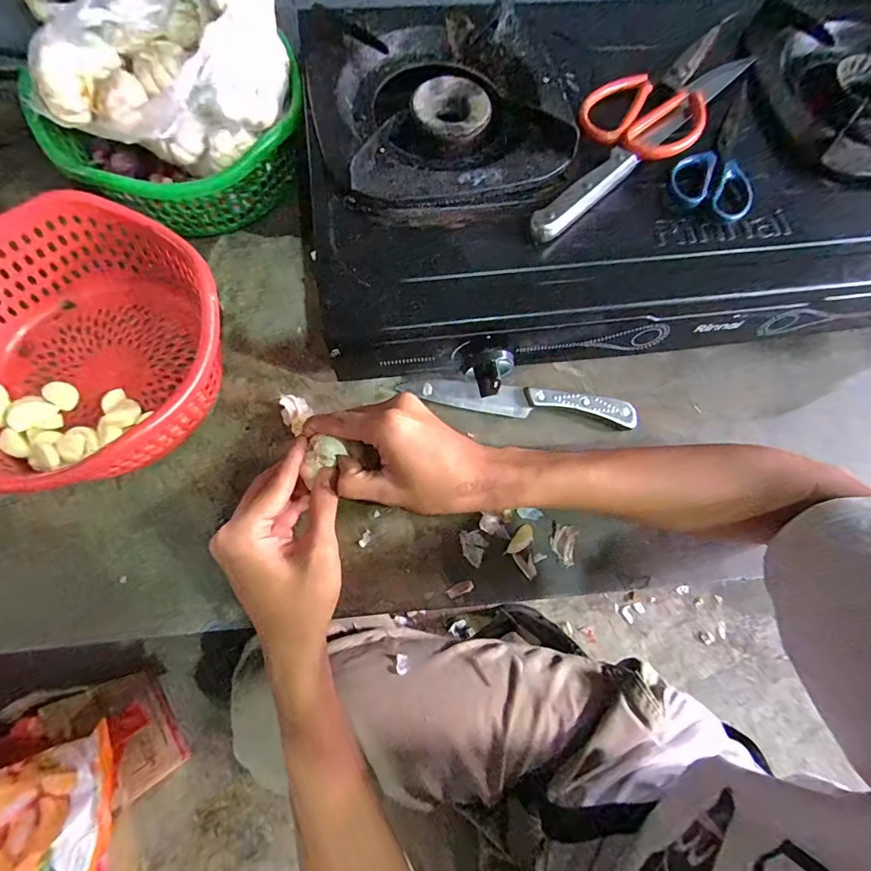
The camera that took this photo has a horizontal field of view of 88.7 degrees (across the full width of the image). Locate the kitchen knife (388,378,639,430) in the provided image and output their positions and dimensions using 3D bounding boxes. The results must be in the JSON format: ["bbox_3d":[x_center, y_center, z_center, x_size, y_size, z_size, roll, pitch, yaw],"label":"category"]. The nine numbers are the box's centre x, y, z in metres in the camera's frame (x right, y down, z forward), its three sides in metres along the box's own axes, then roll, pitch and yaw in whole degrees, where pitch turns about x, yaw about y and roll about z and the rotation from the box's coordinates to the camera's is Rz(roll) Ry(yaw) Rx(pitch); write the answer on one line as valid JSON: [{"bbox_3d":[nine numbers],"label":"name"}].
[{"bbox_3d":[0.073,-0.032,0.394,0.203,0.009,0.028,6,98,2],"label":"kitchen knife"}]

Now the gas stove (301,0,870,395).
[{"bbox_3d":[0.175,-0.256,0.411,0.582,0.121,0.376,-7,70,-5],"label":"gas stove"}]

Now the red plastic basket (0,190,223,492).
[{"bbox_3d":[-0.279,-0.067,0.346,0.214,0.086,0.203,1,70,-2],"label":"red plastic basket"}]

